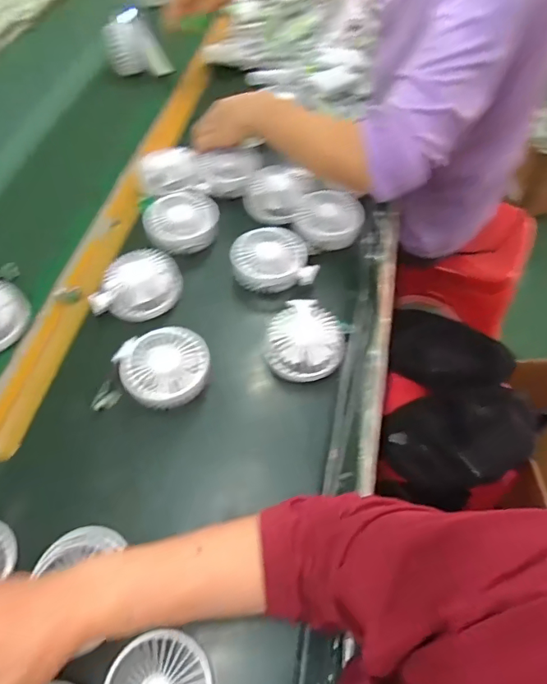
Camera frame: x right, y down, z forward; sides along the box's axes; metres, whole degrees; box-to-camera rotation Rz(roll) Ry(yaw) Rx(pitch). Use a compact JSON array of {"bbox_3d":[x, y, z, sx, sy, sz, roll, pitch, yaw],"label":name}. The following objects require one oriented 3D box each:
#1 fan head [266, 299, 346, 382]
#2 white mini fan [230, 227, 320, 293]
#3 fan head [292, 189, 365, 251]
[{"bbox_3d":[0.040,-0.009,0.558,0.087,0.037,0.106,5,56,3],"label":"fan head"},{"bbox_3d":[-0.003,-0.111,0.627,0.103,0.027,0.091,-12,57,-9],"label":"white mini fan"},{"bbox_3d":[0.079,-0.176,0.672,0.091,0.042,0.084,9,56,5],"label":"fan head"}]

